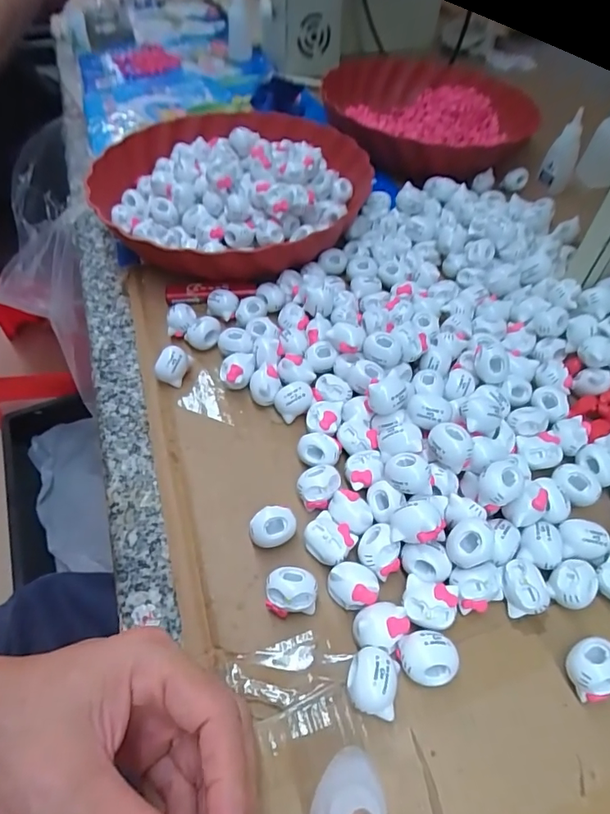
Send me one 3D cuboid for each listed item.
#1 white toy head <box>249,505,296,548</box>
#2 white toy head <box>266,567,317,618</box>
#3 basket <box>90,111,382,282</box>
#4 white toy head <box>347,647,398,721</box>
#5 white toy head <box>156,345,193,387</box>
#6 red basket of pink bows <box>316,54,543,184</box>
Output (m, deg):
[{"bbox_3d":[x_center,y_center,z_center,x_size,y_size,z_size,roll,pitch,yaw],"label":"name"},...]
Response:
[{"bbox_3d":[-0.017,0.067,0.257,0.024,0.017,0.018,-7,53,-5],"label":"white toy head"},{"bbox_3d":[-0.007,0.094,0.238,0.025,0.020,0.020,0,53,0],"label":"white toy head"},{"bbox_3d":[-0.058,-0.199,0.422,0.229,0.062,0.227,0,53,0],"label":"basket"},{"bbox_3d":[0.030,0.123,0.211,0.021,0.022,0.026,8,53,6],"label":"white toy head"},{"bbox_3d":[-0.091,-0.029,0.328,0.018,0.023,0.023,15,54,11],"label":"white toy head"},{"bbox_3d":[0.147,-0.349,0.555,0.234,0.058,0.257,-6,54,-3],"label":"red basket of pink bows"}]

